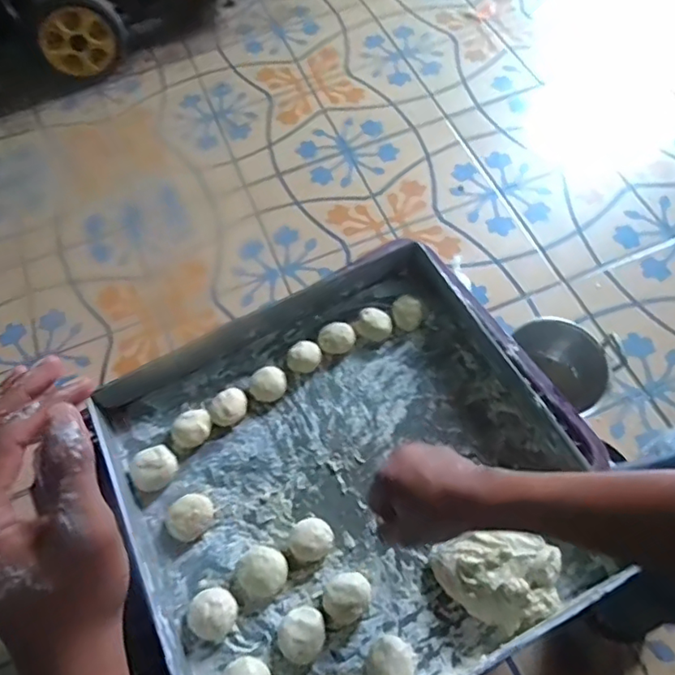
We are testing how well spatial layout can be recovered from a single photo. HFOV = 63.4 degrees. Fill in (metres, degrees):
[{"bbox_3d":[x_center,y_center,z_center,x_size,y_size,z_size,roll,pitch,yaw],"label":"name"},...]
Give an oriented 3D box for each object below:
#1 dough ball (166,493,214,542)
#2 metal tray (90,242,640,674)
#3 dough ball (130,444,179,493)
[{"bbox_3d":[-0.168,0.199,0.614,0.047,0.026,0.051,-2,63,4],"label":"dough ball"},{"bbox_3d":[0.011,0.142,0.615,0.484,0.065,0.461,-26,65,-11],"label":"metal tray"},{"bbox_3d":[-0.217,0.156,0.648,0.048,0.030,0.053,37,72,20],"label":"dough ball"}]

